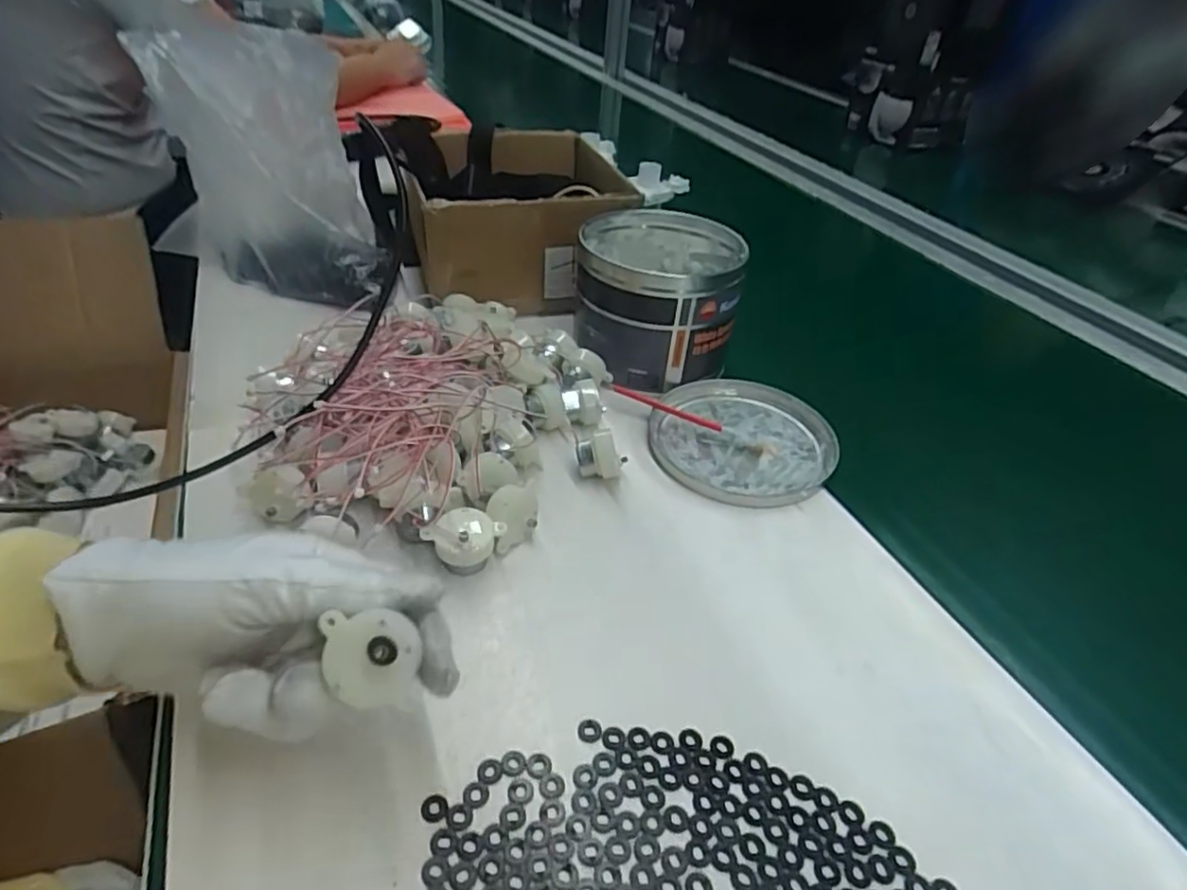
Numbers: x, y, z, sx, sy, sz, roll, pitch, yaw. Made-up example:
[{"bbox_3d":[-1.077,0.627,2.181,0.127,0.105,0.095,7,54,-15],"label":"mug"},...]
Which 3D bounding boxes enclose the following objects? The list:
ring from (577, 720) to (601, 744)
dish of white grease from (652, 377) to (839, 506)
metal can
[{"bbox_3d":[-0.002,0.128,0.298,0.010,0.004,0.010,3,37,-2],"label":"ring"},{"bbox_3d":[0.107,-0.006,0.478,0.127,0.014,0.135,3,37,-2],"label":"dish of white grease"},{"bbox_3d":[0.049,-0.117,0.539,0.127,0.106,0.132,3,37,-2],"label":"metal can"}]

